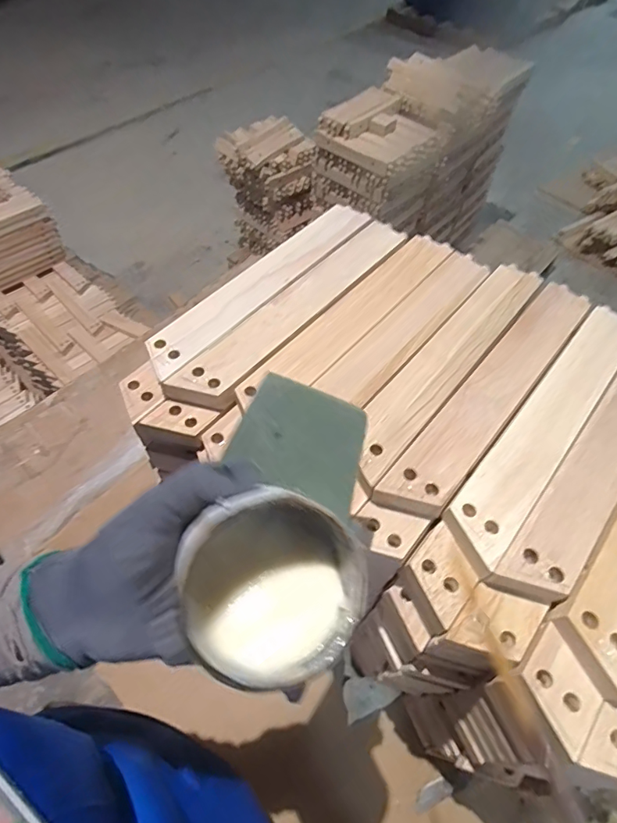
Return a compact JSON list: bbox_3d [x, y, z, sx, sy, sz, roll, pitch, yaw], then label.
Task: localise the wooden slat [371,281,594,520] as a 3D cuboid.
[{"bbox_3d":[0.158,-0.021,0.396,0.045,0.016,0.290,35,61,21],"label":"wooden slat"}]

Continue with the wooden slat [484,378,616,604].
[{"bbox_3d":[0.231,0.026,0.364,0.043,0.010,0.291,36,61,21],"label":"wooden slat"}]

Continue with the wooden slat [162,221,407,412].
[{"bbox_3d":[-0.004,-0.101,0.441,0.048,0.012,0.289,34,61,20],"label":"wooden slat"}]

